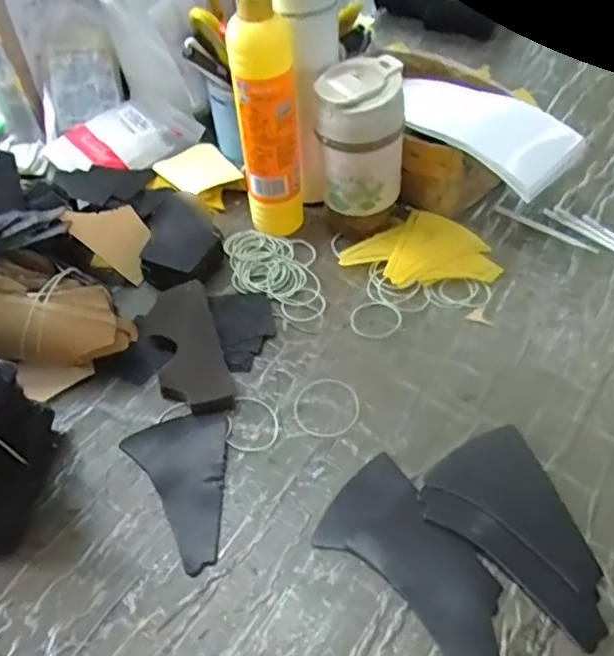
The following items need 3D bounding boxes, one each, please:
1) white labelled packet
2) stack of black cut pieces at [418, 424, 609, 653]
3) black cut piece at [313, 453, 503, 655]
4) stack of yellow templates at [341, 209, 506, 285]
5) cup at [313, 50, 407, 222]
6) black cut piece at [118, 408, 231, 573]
[{"bbox_3d":[-0.219,-0.227,0.701,0.164,0.034,0.103,-28,53,-18],"label":"white labelled packet"},{"bbox_3d":[0.153,0.136,0.406,0.090,0.009,0.139,-32,54,-20],"label":"stack of black cut pieces"},{"bbox_3d":[0.080,0.158,0.396,0.151,0.004,0.080,35,61,30],"label":"black cut piece"},{"bbox_3d":[0.117,-0.069,0.578,0.120,0.016,0.117,-34,55,-22],"label":"stack of yellow templates"},{"bbox_3d":[0.051,-0.175,0.555,0.074,0.128,0.072,-2,49,2],"label":"cup"},{"bbox_3d":[-0.103,0.120,0.444,0.078,0.004,0.120,-4,49,3],"label":"black cut piece"}]

